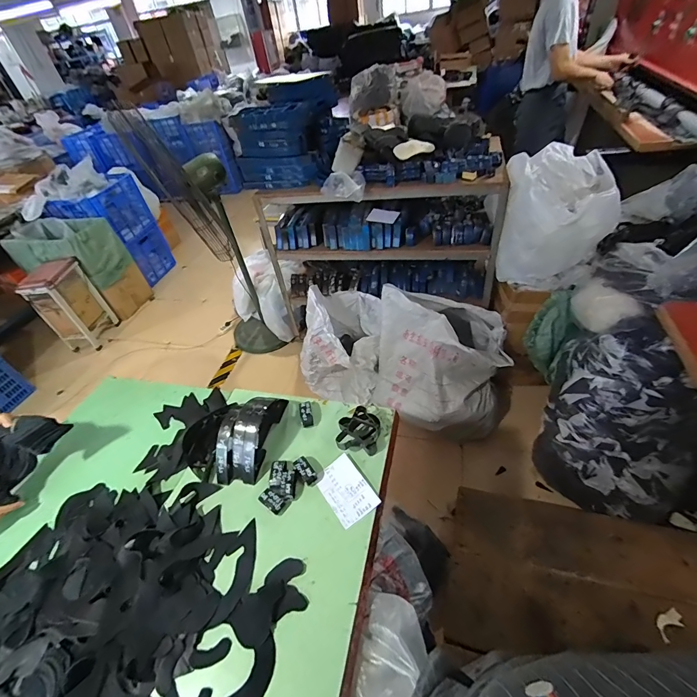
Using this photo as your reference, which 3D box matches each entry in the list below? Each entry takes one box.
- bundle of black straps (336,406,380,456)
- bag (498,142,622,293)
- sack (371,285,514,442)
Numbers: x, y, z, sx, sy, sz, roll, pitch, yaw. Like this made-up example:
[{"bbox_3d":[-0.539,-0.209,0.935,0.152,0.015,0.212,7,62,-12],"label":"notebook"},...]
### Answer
[{"bbox_3d":[0.028,0.223,0.968,0.111,0.067,0.123,4,49,3],"label":"bundle of black straps"},{"bbox_3d":[0.838,-0.509,1.495,0.436,0.480,0.309,6,49,4],"label":"bag"},{"bbox_3d":[0.415,0.067,1.704,0.645,0.486,0.503,8,49,6],"label":"sack"}]

